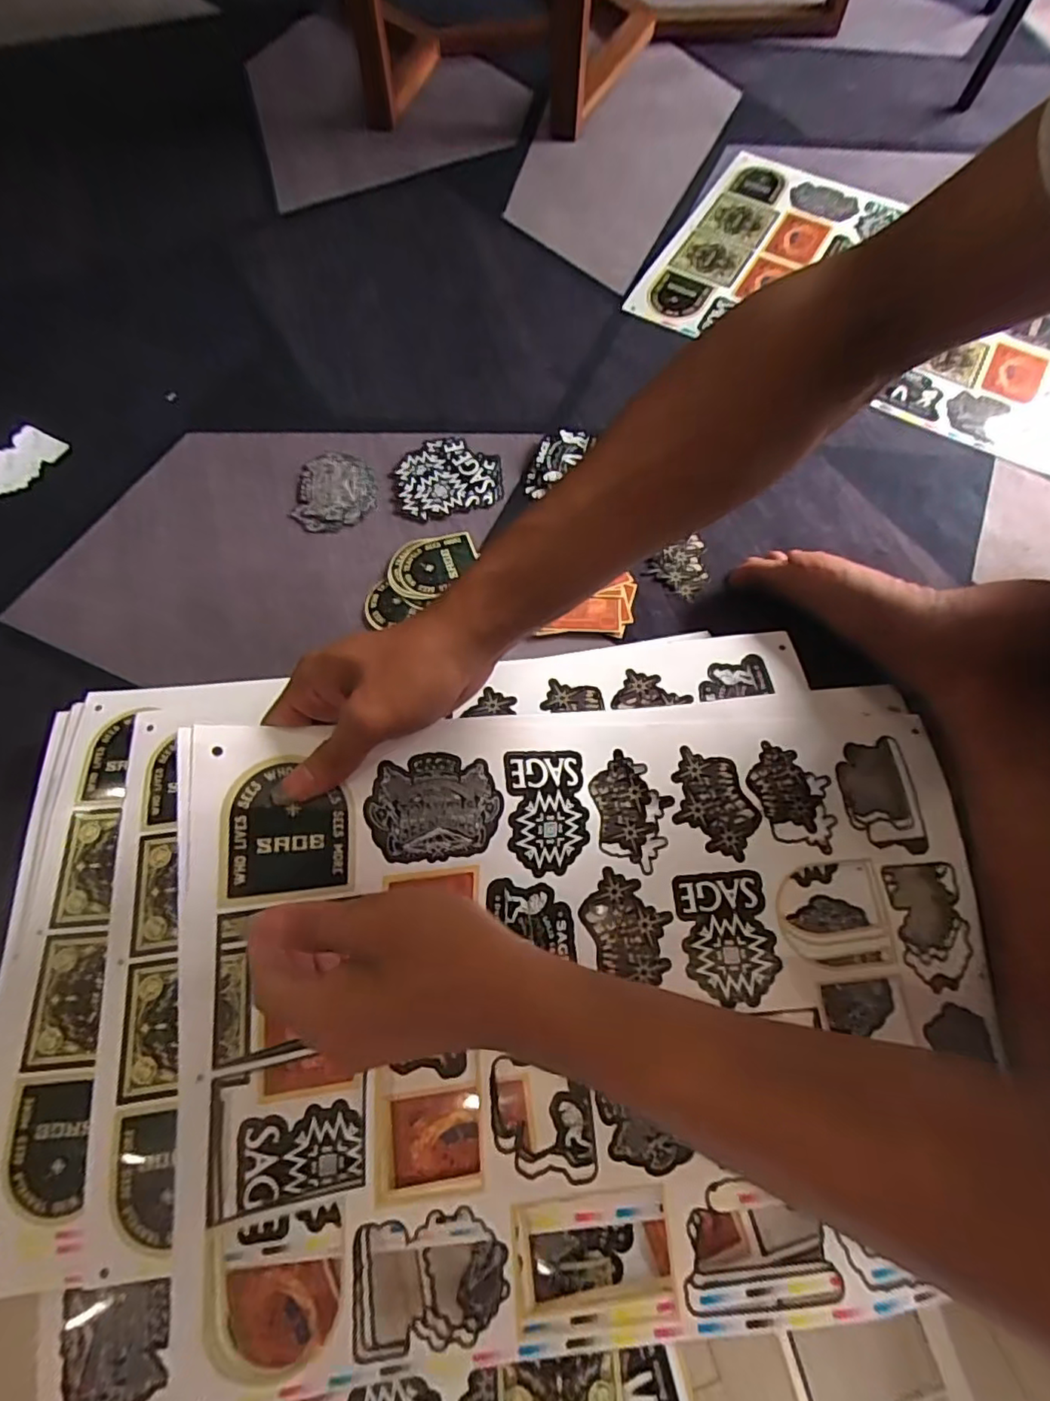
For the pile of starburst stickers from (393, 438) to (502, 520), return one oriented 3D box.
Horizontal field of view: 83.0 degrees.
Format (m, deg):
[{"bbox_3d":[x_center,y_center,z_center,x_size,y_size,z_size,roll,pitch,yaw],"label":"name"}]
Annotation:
[{"bbox_3d":[-0.071,-0.206,0.541,0.095,0.005,0.081,-12,69,-5],"label":"pile of starburst stickers"}]

